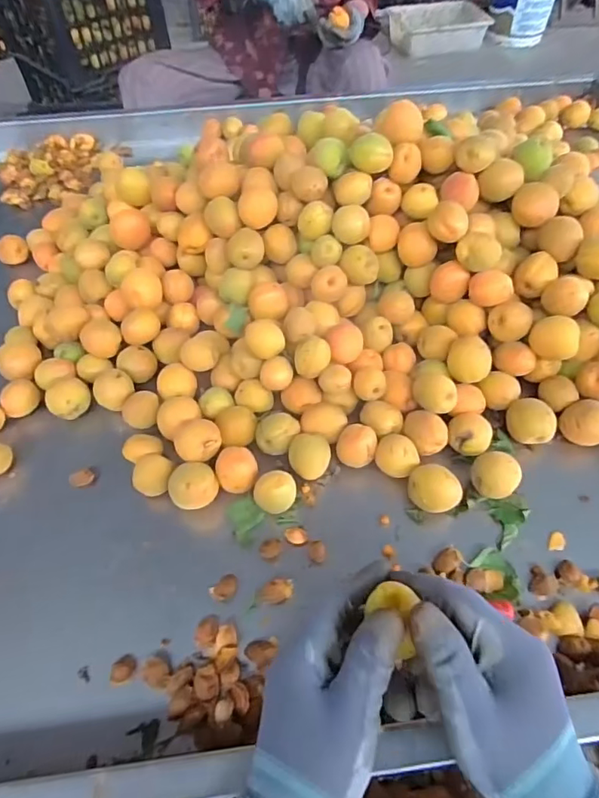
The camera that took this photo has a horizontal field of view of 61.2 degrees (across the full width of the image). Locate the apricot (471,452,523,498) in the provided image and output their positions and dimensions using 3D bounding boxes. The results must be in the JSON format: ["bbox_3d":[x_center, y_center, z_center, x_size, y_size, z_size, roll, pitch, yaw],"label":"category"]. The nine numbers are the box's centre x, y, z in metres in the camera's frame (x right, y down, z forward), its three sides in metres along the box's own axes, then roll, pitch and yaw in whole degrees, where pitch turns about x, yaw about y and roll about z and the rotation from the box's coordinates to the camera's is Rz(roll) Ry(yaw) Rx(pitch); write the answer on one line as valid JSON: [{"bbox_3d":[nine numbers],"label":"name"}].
[{"bbox_3d":[0.187,0.077,0.486,0.043,0.042,0.036,25,56,20],"label":"apricot"}]

